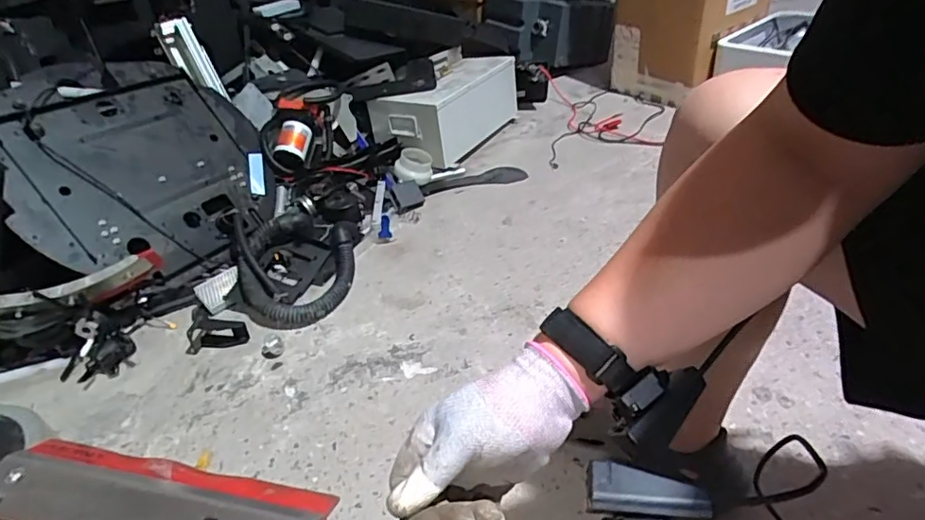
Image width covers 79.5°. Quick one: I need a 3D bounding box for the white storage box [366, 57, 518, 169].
[{"bbox_3d":[-0.035,-0.434,1.624,0.194,0.219,0.446,20,43,33],"label":"white storage box"}]

